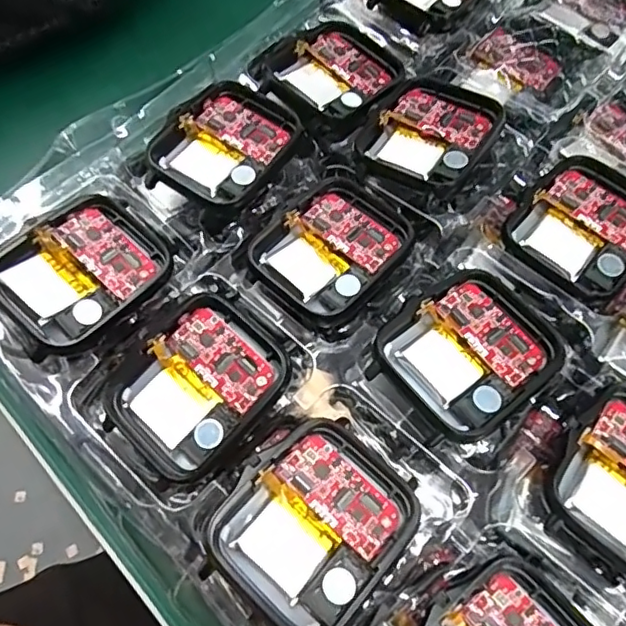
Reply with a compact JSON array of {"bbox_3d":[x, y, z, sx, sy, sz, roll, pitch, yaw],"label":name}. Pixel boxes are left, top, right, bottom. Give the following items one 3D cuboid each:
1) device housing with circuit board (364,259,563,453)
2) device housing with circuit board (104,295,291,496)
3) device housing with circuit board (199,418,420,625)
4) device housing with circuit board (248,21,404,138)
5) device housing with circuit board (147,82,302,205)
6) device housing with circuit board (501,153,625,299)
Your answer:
[{"bbox_3d":[0.042,0.011,0.151,0.045,0.008,0.037,-35,69,-13],"label":"device housing with circuit board"},{"bbox_3d":[-0.031,0.019,0.150,0.045,0.010,0.038,-42,71,-16],"label":"device housing with circuit board"},{"bbox_3d":[0.000,0.049,0.131,0.037,0.007,0.045,39,72,17],"label":"device housing with circuit board"},{"bbox_3d":[0.007,-0.083,0.197,0.047,0.009,0.042,-34,70,-15],"label":"device housing with circuit board"},{"bbox_3d":[-0.028,-0.054,0.180,0.037,0.007,0.044,32,69,13],"label":"device housing with circuit board"},{"bbox_3d":[0.084,-0.027,0.173,0.036,0.006,0.044,40,71,16],"label":"device housing with circuit board"}]

